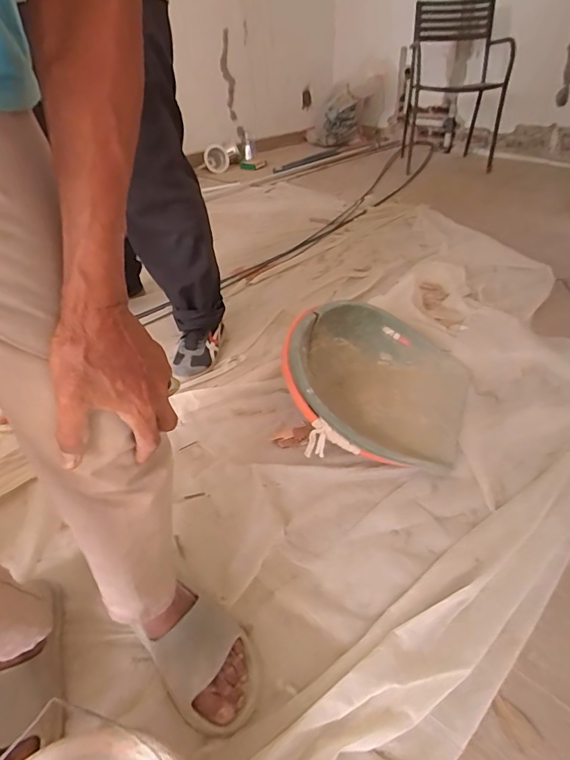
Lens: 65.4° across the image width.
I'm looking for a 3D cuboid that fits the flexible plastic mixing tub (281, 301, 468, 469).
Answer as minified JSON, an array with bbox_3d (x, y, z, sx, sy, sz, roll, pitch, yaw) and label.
[{"bbox_3d":[0.215,-0.020,1.013,0.394,0.172,0.455,13,40,18],"label":"flexible plastic mixing tub"}]

